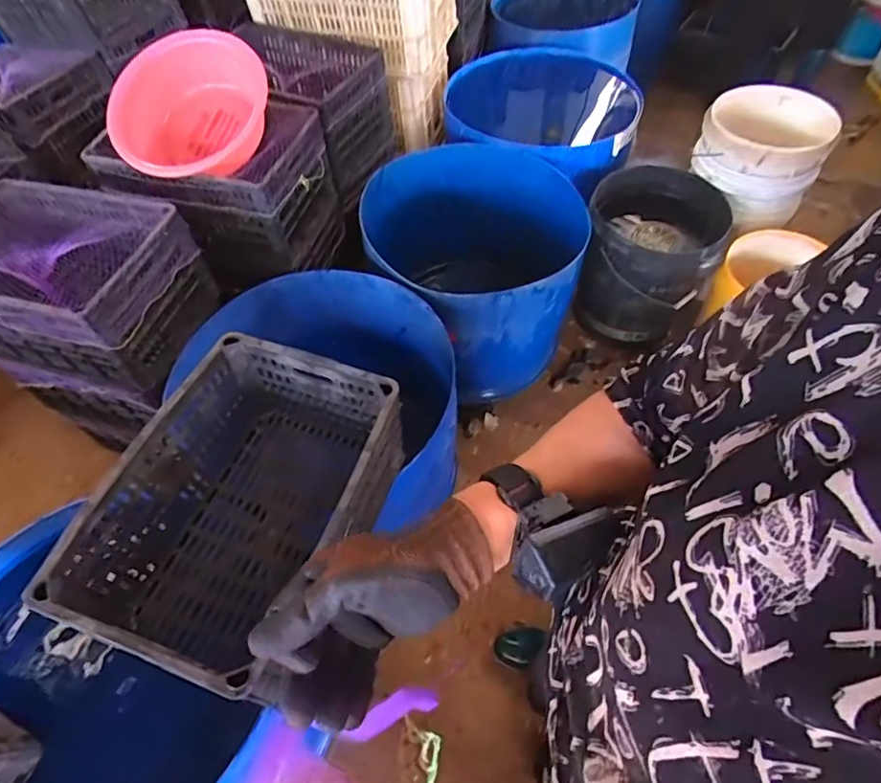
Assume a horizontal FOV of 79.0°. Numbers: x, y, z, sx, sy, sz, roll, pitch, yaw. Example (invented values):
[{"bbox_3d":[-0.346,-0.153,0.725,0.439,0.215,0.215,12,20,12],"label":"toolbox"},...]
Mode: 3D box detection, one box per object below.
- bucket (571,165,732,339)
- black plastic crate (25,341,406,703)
[{"bbox_3d":[0.576,-0.378,1.510,0.344,0.330,0.375,-2,56,3],"label":"bucket"},{"bbox_3d":[-0.279,0.166,0.789,0.302,0.239,0.430,19,60,16],"label":"black plastic crate"}]

